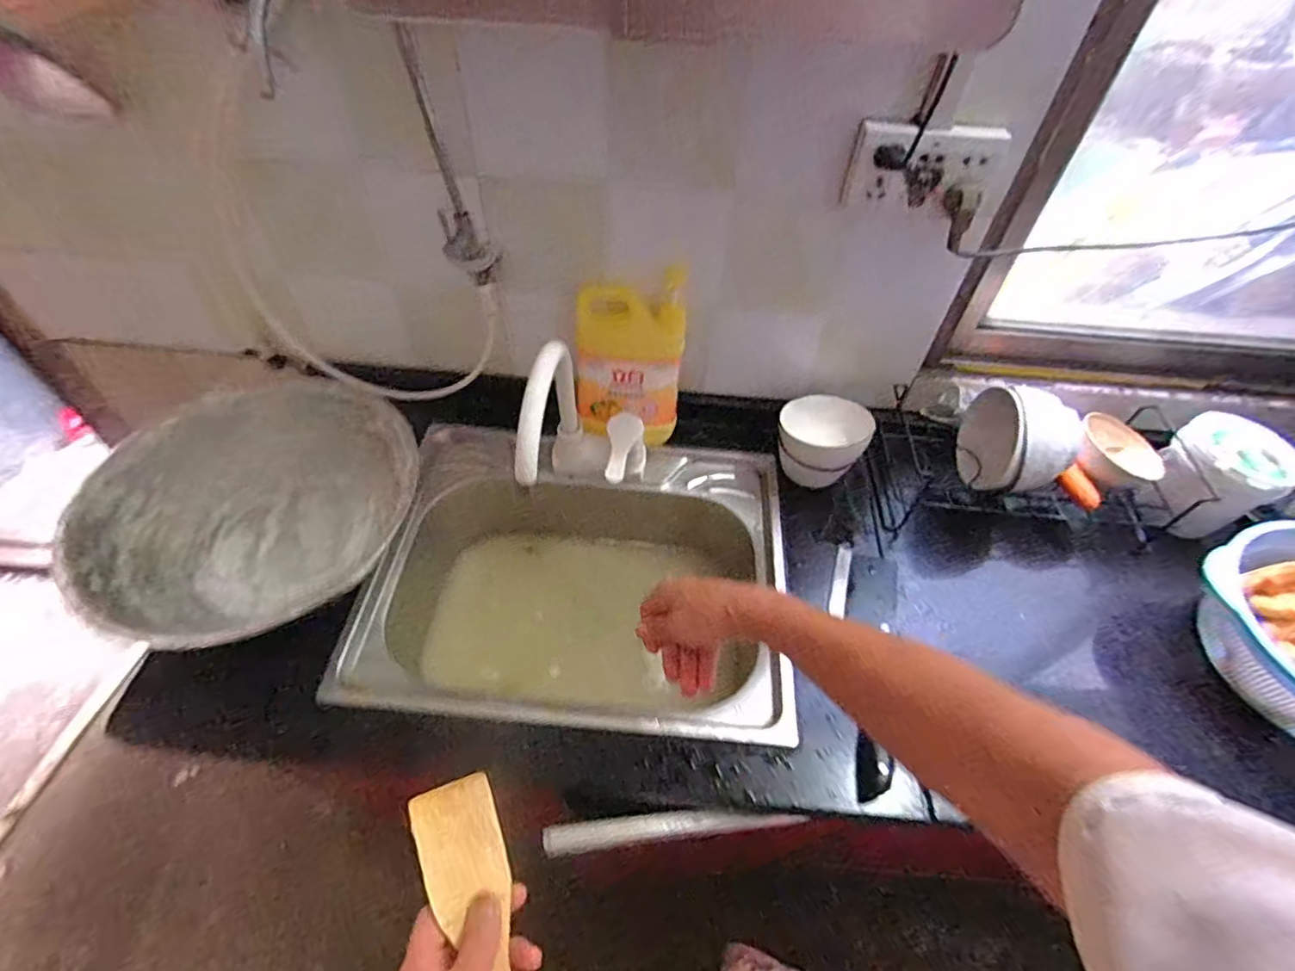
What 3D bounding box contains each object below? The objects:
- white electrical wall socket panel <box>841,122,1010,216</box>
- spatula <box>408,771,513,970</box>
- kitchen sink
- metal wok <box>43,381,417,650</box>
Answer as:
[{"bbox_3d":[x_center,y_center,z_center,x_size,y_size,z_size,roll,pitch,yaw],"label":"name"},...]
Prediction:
[{"bbox_3d":[0.284,-0.325,0.606,0.142,0.080,0.029,8,50,4],"label":"white electrical wall socket panel"},{"bbox_3d":[-0.095,0.307,0.369,0.052,0.013,0.233,-19,62,-18],"label":"spatula"},{"bbox_3d":[-0.086,0.151,0.824,0.523,0.190,0.409,6,50,2],"label":"kitchen sink"},{"bbox_3d":[-0.484,0.010,0.750,0.357,0.108,0.301,-25,56,-21],"label":"metal wok"}]

